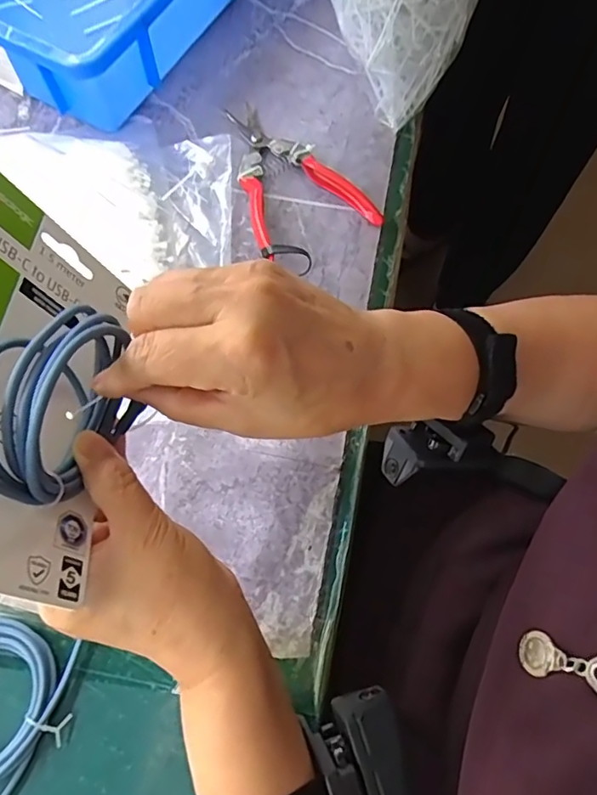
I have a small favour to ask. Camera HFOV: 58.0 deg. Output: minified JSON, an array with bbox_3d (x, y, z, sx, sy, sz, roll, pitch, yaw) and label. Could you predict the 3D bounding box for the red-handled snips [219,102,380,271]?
[{"bbox_3d":[-0.022,-0.174,0.430,0.095,0.025,0.160,-36,75,-12],"label":"red-handled snips"}]

